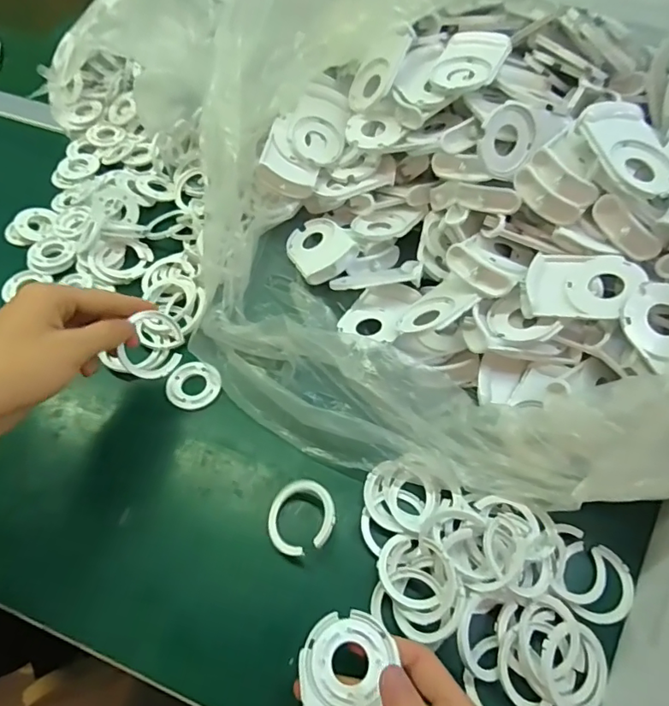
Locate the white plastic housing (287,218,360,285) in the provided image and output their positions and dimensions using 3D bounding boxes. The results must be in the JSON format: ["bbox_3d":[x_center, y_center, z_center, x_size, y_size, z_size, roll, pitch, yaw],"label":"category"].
[{"bbox_3d":[-0.015,-0.104,0.493,0.058,0.022,0.073,-37,54,5],"label":"white plastic housing"}]

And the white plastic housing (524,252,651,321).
[{"bbox_3d":[0.184,-0.050,0.372,0.077,0.018,0.059,16,64,22],"label":"white plastic housing"}]

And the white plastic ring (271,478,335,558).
[{"bbox_3d":[-0.024,0.115,0.352,0.049,0.004,0.051,-14,55,22],"label":"white plastic ring"}]

